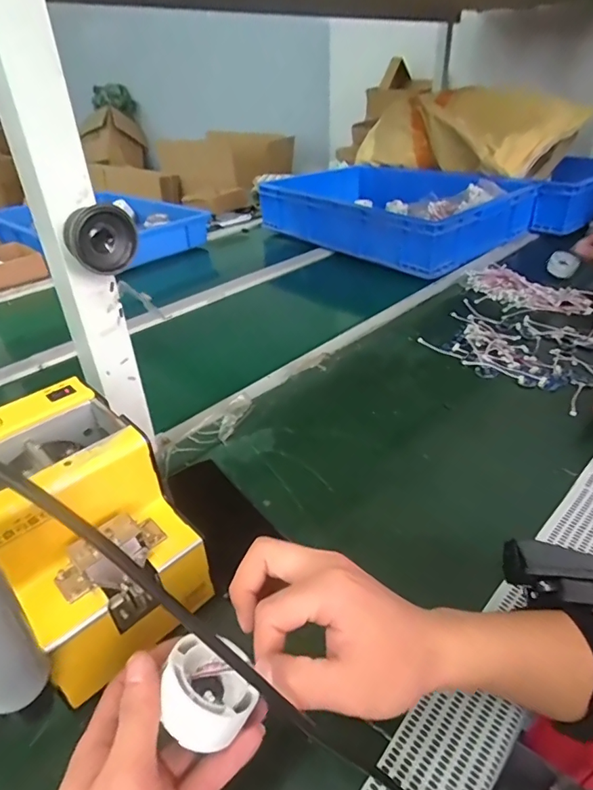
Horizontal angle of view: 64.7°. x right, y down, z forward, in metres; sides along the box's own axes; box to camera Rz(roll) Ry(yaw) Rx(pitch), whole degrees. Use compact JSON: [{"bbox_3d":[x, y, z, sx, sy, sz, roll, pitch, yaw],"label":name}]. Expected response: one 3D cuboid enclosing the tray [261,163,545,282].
[{"bbox_3d":[0.253,-0.499,1.242,0.470,0.124,0.618,-25,41,-29],"label":"tray"}]

